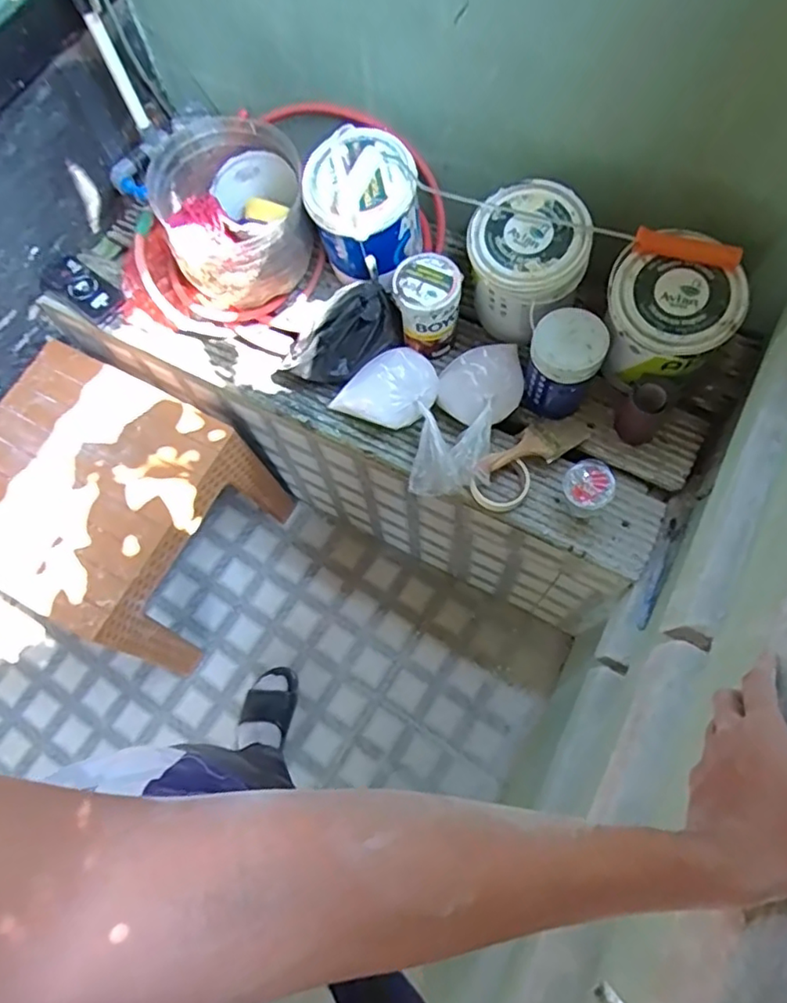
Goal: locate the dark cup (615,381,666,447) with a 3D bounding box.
[{"bbox_3d":[0.398,-0.142,0.990,0.069,0.104,0.061,28,73,12],"label":"dark cup"}]

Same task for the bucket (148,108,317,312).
[{"bbox_3d":[-0.276,-0.506,1.091,0.236,0.202,0.273,-20,70,-5],"label":"bucket"}]

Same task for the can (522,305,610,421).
[{"bbox_3d":[0.267,-0.214,0.986,0.106,0.167,0.100,-1,70,2],"label":"can"}]

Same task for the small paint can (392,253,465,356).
[{"bbox_3d":[0.058,-0.331,1.053,0.104,0.149,0.109,-1,70,2],"label":"small paint can"}]

